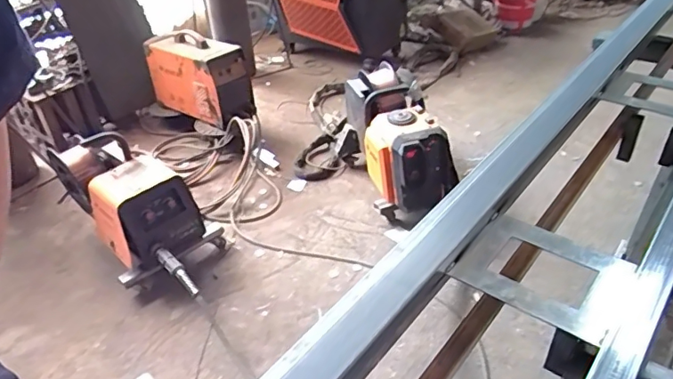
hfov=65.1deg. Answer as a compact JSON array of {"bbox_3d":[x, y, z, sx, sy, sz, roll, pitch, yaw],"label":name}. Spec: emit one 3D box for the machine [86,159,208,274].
[{"bbox_3d":[-0.620,0.074,1.703,0.345,0.206,0.265,25,44,34],"label":"machine"}]

